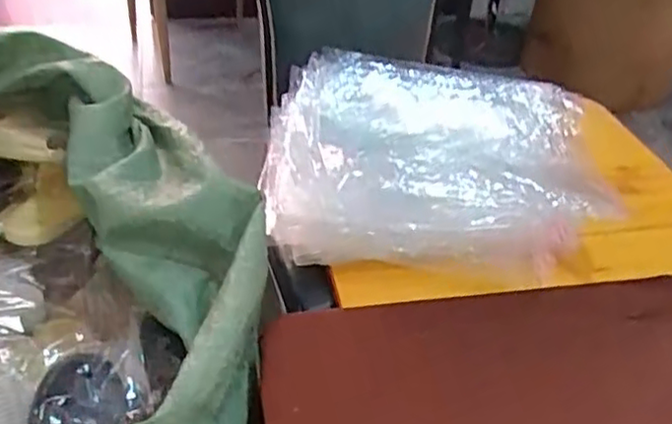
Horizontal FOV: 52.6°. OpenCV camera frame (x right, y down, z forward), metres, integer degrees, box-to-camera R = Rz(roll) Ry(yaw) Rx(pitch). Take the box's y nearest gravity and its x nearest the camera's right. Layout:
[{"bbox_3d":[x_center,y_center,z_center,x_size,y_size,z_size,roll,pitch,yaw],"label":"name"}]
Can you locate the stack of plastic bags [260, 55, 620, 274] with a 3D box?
[{"bbox_3d":[0.137,-0.066,0.935,0.445,0.153,0.320,4,36,1],"label":"stack of plastic bags"}]

